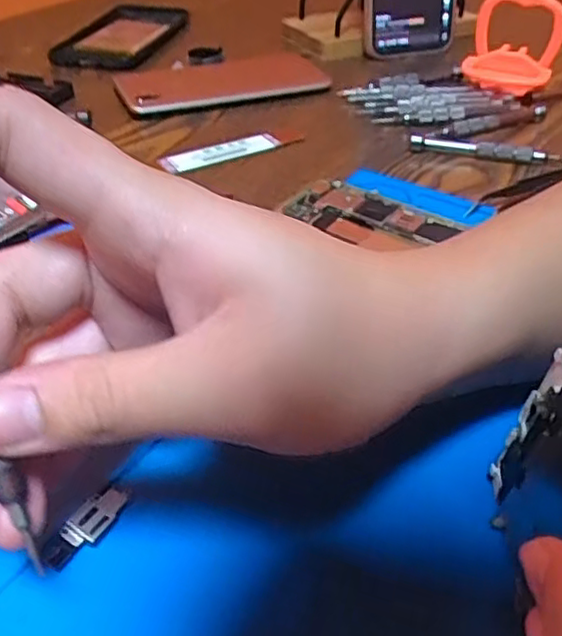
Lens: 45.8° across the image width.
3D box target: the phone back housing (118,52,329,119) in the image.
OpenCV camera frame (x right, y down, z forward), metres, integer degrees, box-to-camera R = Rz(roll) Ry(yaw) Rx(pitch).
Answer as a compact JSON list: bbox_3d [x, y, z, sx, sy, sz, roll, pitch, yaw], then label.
[{"bbox_3d":[-0.042,-0.181,0.506,0.160,0.012,0.087,-11,41,-15],"label":"phone back housing"}]

